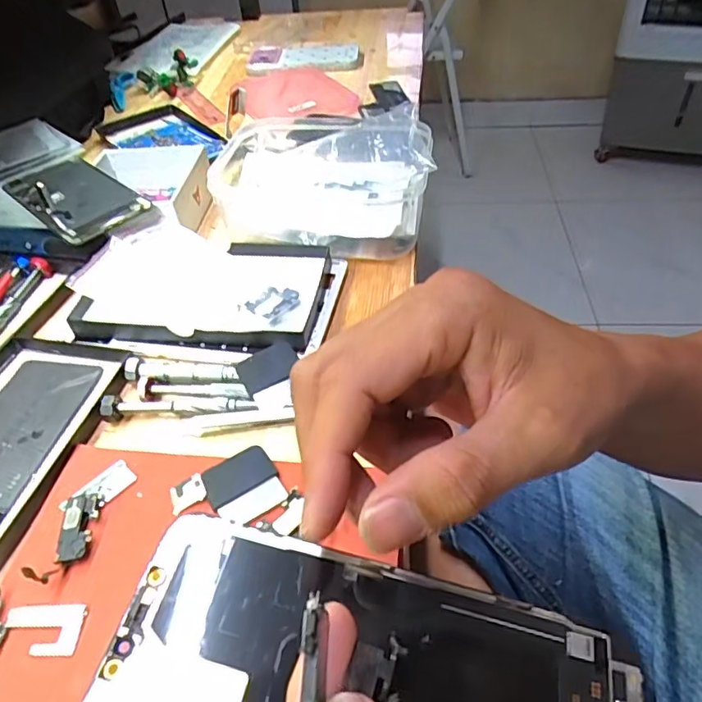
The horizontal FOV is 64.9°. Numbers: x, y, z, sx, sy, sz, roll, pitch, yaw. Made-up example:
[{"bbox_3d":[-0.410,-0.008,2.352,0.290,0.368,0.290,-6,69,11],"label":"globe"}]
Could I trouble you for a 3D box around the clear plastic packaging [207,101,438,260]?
[{"bbox_3d":[-0.034,-0.150,0.470,0.197,0.080,0.114,6,47,11],"label":"clear plastic packaging"}]

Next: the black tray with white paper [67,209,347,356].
[{"bbox_3d":[-0.108,-0.053,0.417,0.186,0.031,0.116,8,47,12],"label":"black tray with white paper"}]

